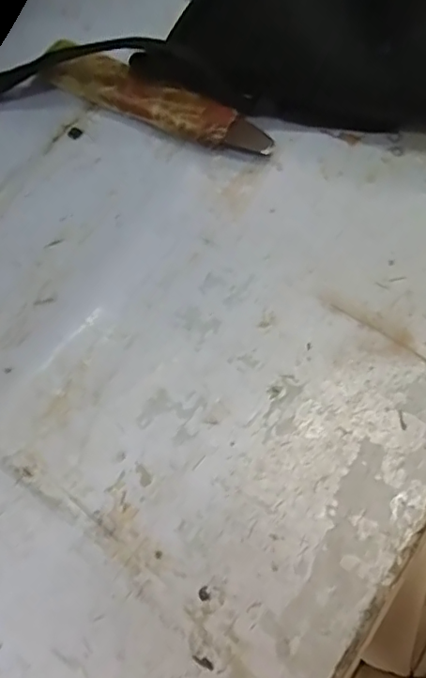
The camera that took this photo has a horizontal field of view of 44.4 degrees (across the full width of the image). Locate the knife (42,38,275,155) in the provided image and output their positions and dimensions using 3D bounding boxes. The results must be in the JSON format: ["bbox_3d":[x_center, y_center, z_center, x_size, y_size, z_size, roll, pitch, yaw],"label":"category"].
[{"bbox_3d":[-0.047,-0.170,0.373,0.188,0.019,0.037,27,70,12],"label":"knife"}]

